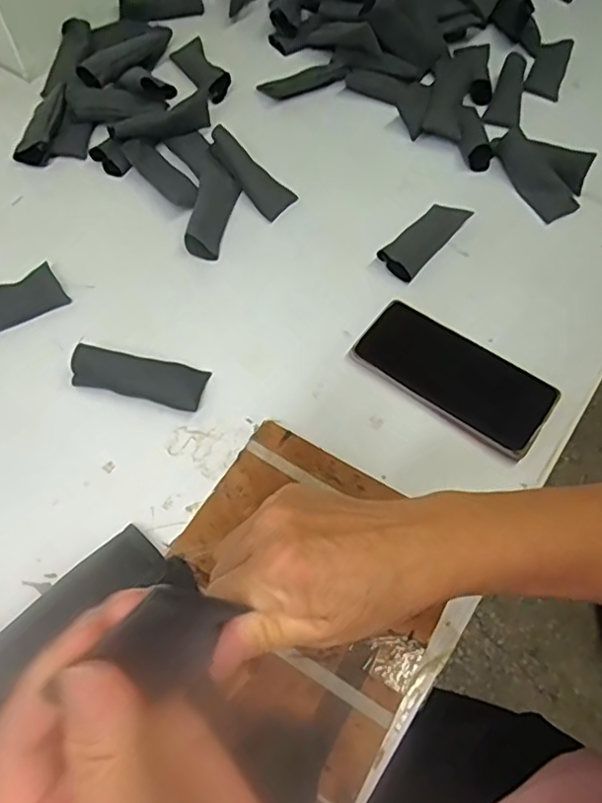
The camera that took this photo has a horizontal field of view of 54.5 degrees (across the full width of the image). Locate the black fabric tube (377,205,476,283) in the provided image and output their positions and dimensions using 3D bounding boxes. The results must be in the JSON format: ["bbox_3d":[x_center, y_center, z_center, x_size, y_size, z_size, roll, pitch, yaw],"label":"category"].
[{"bbox_3d":[0.117,-0.156,0.559,0.039,0.020,0.104,36,65,17],"label":"black fabric tube"}]

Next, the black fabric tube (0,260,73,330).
[{"bbox_3d":[-0.255,-0.083,0.500,0.101,0.020,0.037,-32,66,-19],"label":"black fabric tube"}]

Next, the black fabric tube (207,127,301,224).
[{"bbox_3d":[-0.051,-0.228,0.582,0.040,0.011,0.106,-40,87,-22],"label":"black fabric tube"}]

